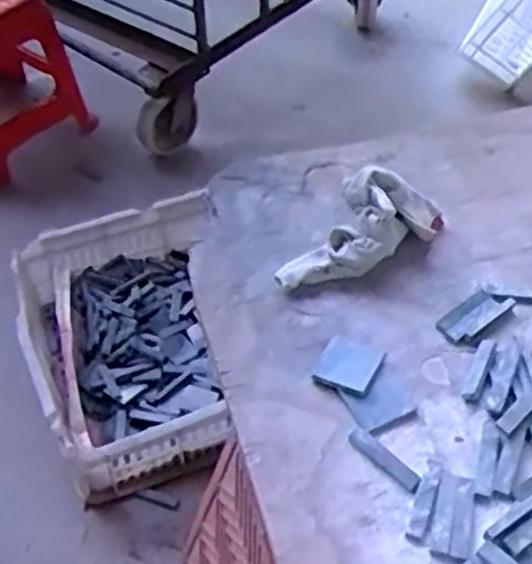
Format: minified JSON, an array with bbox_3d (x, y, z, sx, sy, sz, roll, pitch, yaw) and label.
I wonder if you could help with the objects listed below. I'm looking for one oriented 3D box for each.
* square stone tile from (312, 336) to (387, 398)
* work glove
[{"bbox_3d":[0.075,0.075,0.702,0.051,0.011,0.055,21,51,19],"label":"square stone tile"},{"bbox_3d":[0.094,-0.056,0.769,0.189,0.077,0.074,-31,54,-24],"label":"work glove"}]

